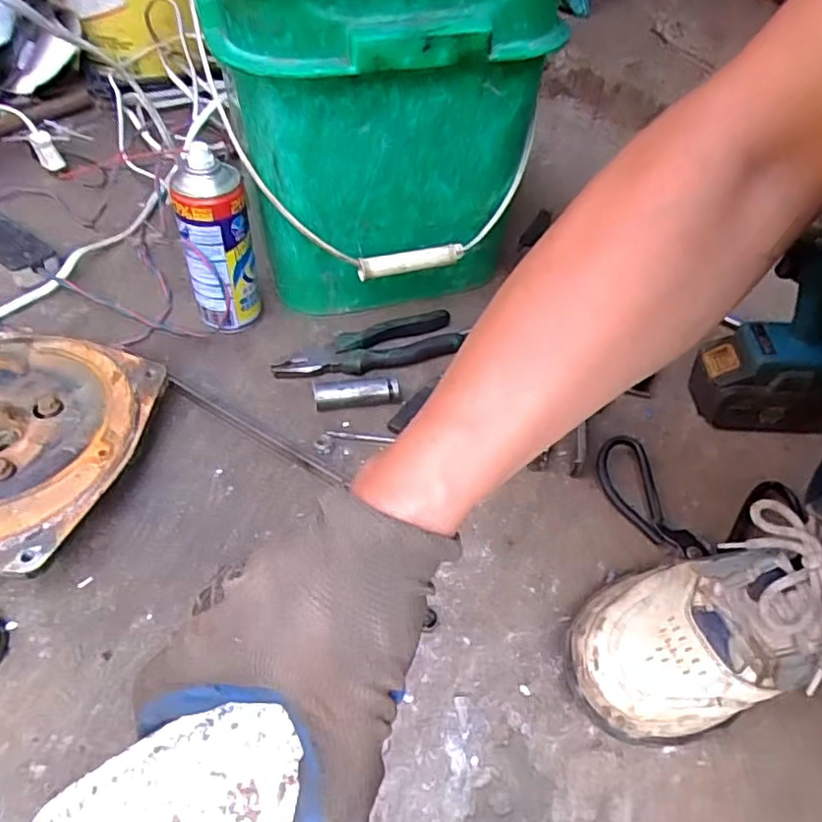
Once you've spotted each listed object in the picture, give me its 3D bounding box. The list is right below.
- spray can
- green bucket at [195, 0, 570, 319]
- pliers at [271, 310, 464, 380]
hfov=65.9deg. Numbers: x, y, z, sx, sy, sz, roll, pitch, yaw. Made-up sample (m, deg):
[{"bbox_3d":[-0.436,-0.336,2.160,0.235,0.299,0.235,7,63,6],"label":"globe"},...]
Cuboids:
[{"bbox_3d":[-0.186,-0.159,0.621,0.065,0.179,0.054,-15,51,-16],"label":"spray can"},{"bbox_3d":[-0.044,-0.329,0.671,0.304,0.337,0.359,-10,50,-12],"label":"green bucket"},{"bbox_3d":[-0.046,-0.064,0.652,0.187,0.028,0.057,-10,50,-12],"label":"pliers"}]

